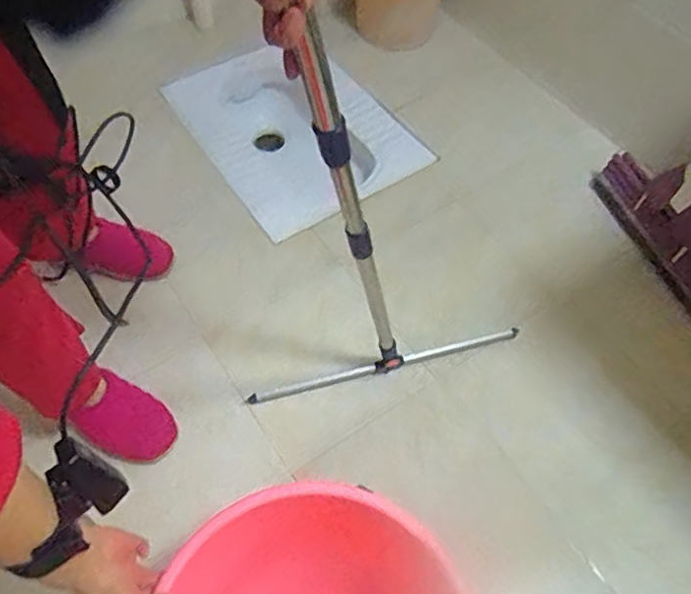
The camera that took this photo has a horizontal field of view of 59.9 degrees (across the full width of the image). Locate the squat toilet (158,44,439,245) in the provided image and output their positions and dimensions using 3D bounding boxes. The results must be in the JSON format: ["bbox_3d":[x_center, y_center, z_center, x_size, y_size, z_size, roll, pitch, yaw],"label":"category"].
[{"bbox_3d":[-0.129,-0.359,1.430,0.402,0.251,0.528,-31,60,-13],"label":"squat toilet"}]

